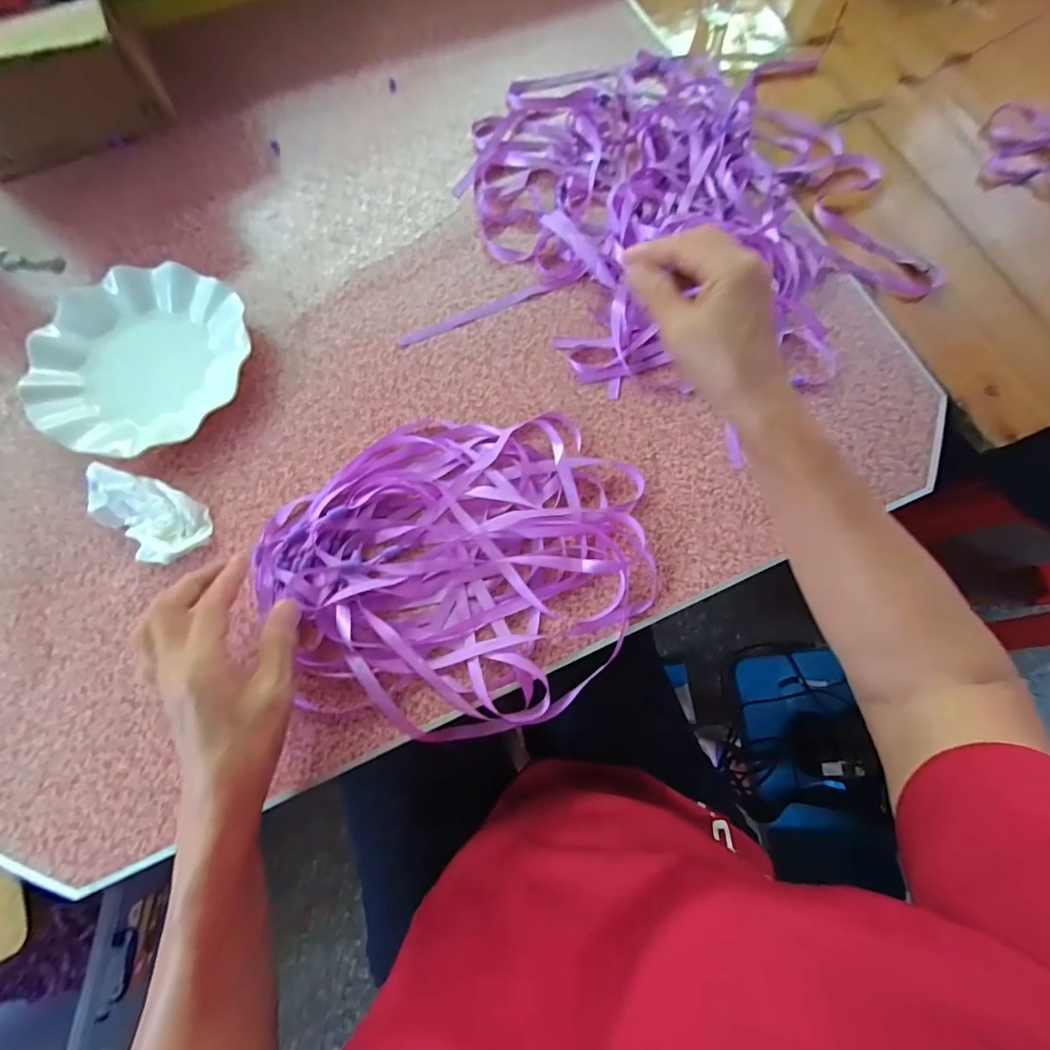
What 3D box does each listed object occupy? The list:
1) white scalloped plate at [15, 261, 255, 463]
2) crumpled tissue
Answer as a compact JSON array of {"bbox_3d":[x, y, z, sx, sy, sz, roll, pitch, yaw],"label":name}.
[{"bbox_3d":[-0.336,-0.145,0.416,0.176,0.026,0.177,0,75,0],"label":"white scalloped plate"},{"bbox_3d":[-0.309,-0.008,0.379,0.096,0.029,0.057,28,76,7],"label":"crumpled tissue"}]

